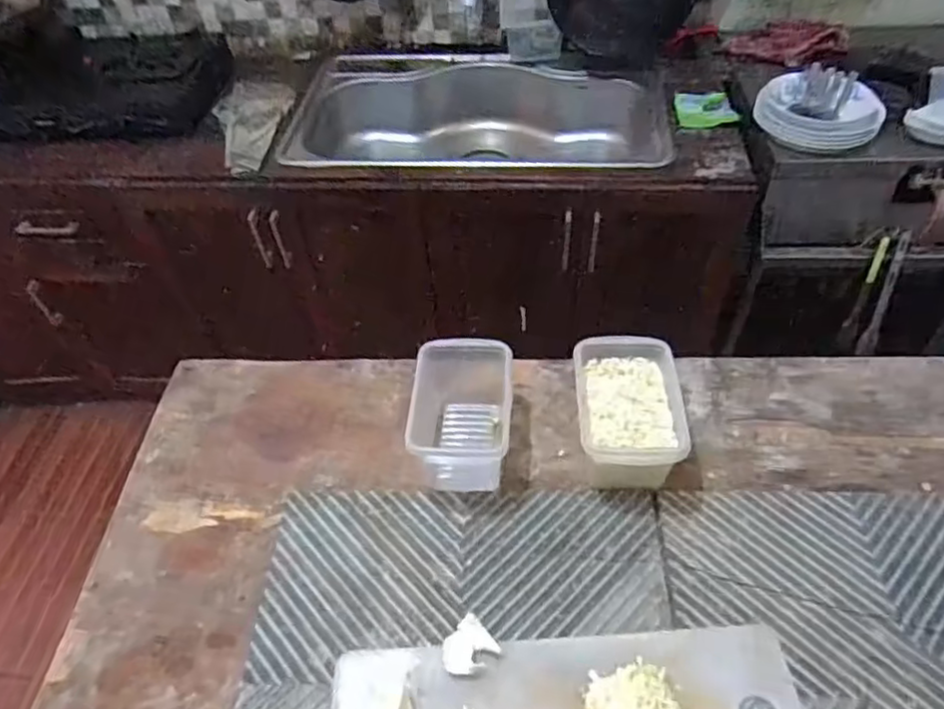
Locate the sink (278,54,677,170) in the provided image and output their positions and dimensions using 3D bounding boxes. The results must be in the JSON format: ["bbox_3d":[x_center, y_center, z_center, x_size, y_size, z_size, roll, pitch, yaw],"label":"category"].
[{"bbox_3d":[0.011,-0.514,1.581,0.868,0.235,0.502,2,48,7],"label":"sink"}]

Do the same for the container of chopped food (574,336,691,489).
[{"bbox_3d":[0.167,0.070,0.705,0.101,0.100,0.146,0,48,4],"label":"container of chopped food"}]

